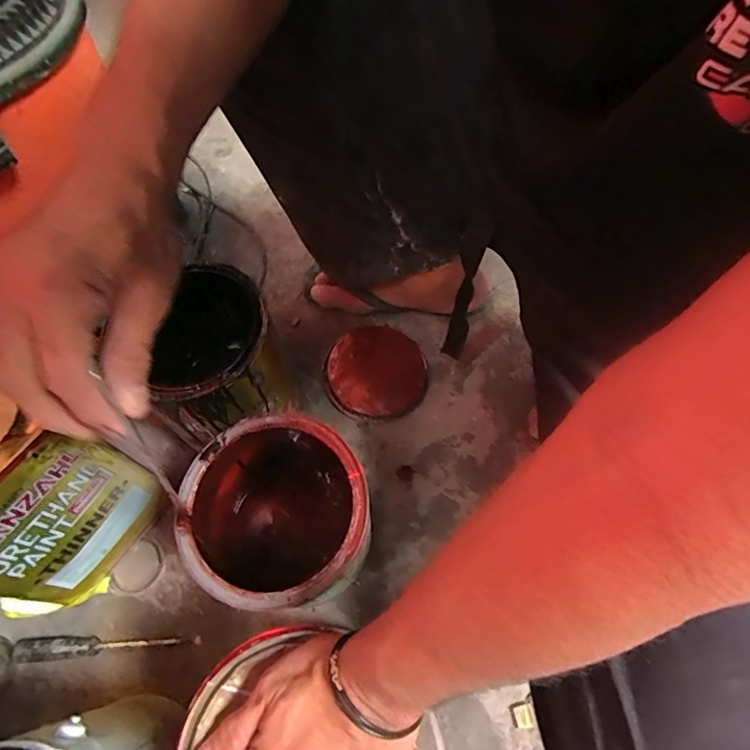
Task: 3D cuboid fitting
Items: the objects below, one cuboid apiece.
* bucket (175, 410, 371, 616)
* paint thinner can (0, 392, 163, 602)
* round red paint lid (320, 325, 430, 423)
[{"bbox_3d":[-0.093,0.153,0.493,0.158,0.196,0.167,0,64,1],"label":"bucket"},{"bbox_3d":[-0.332,0.123,0.470,0.111,0.255,0.157,31,68,15],"label":"paint thinner can"},{"bbox_3d":[0.005,-0.008,0.676,0.141,0.016,0.144,0,64,1],"label":"round red paint lid"}]

